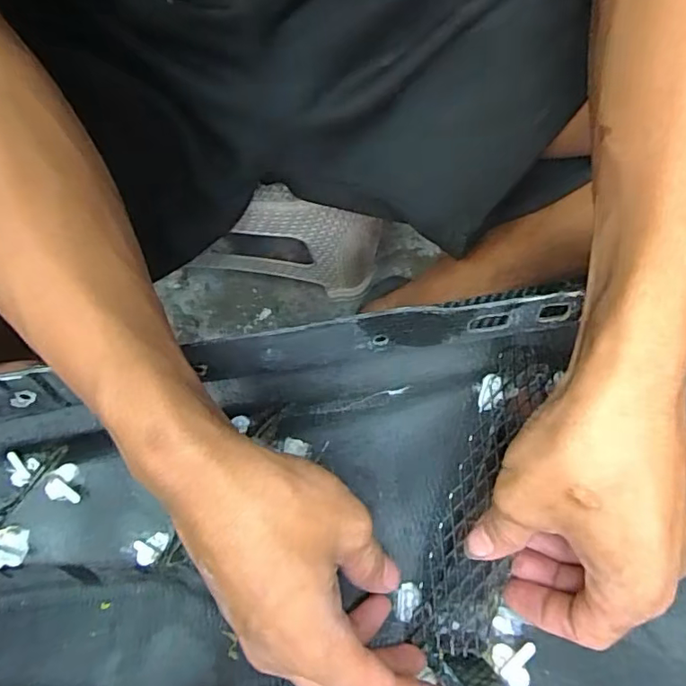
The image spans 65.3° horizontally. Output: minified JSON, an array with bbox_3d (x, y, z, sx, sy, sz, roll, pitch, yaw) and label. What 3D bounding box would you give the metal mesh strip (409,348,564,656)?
[{"bbox_3d":[0.079,0.085,0.297,0.039,0.010,0.166,15,79,23],"label":"metal mesh strip"}]

